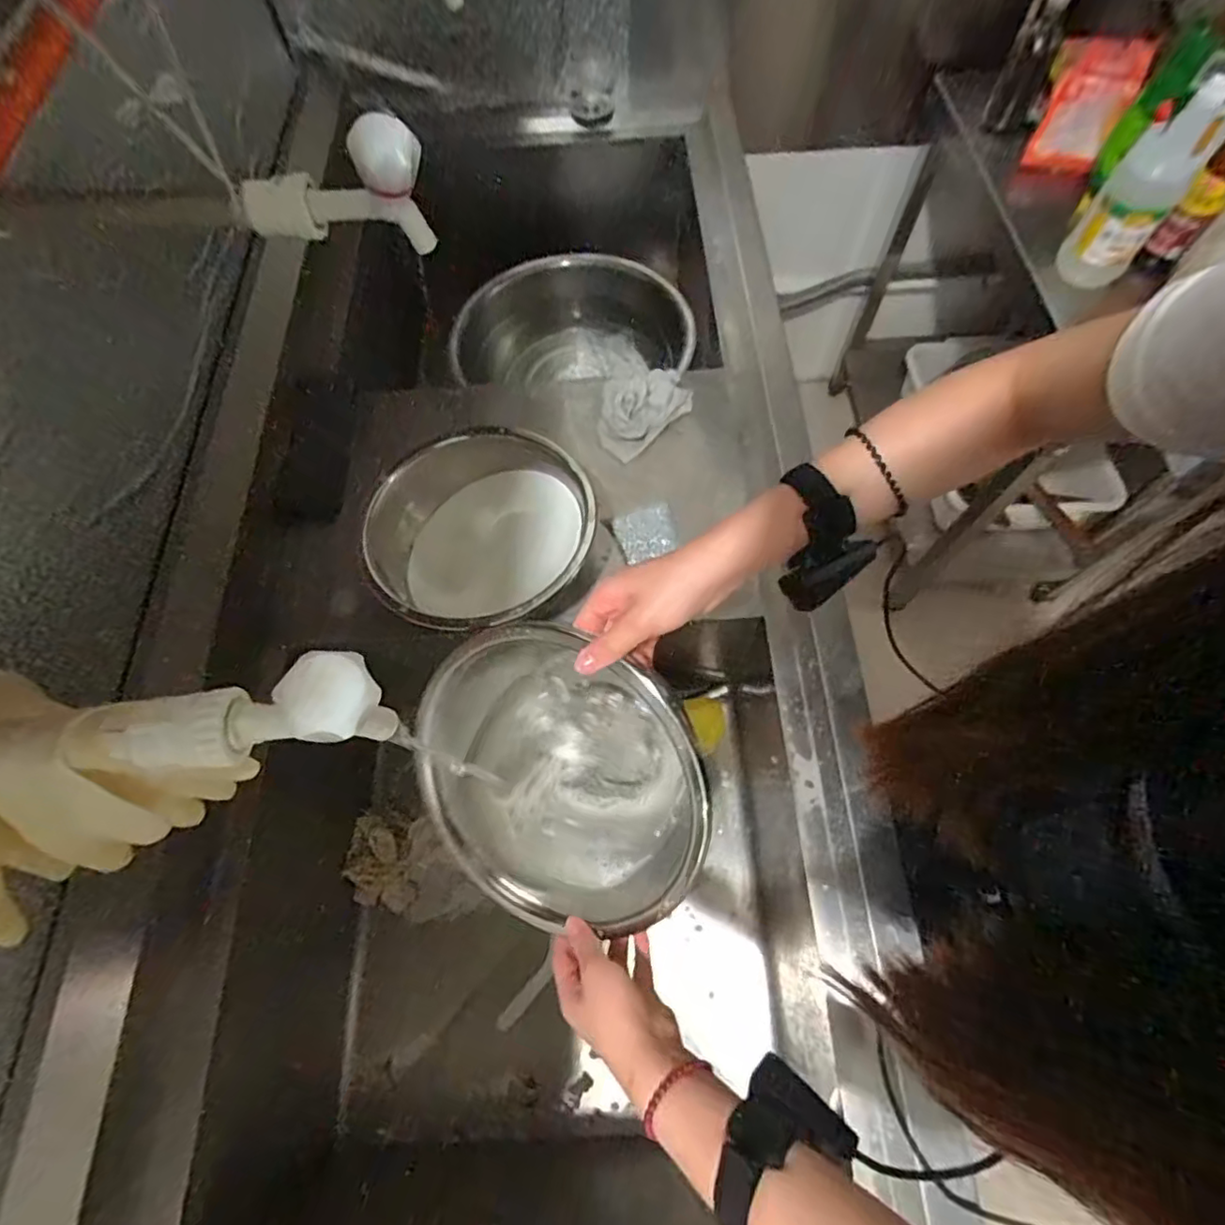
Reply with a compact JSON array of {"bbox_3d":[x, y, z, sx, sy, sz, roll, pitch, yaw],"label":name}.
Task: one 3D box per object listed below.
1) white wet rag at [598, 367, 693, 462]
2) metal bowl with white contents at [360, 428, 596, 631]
[{"bbox_3d":[0.041,-0.293,0.846,0.147,0.059,0.092,-42,71,-15],"label":"white wet rag"},{"bbox_3d":[-0.155,-0.093,0.753,0.267,0.155,0.237,25,70,12],"label":"metal bowl with white contents"}]

